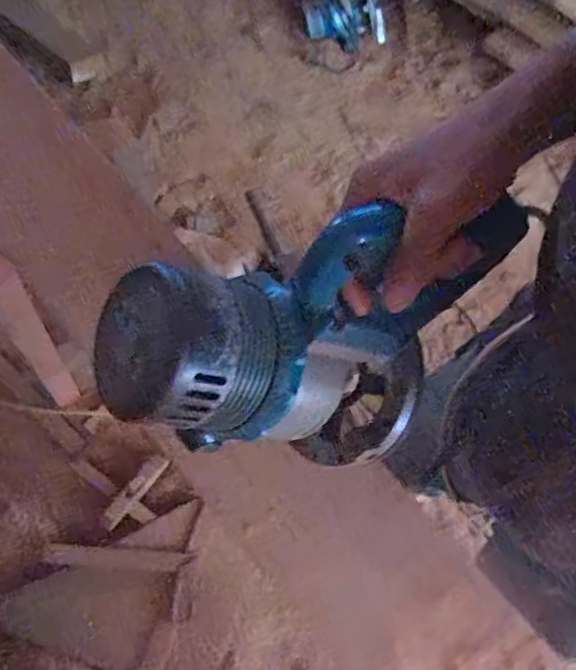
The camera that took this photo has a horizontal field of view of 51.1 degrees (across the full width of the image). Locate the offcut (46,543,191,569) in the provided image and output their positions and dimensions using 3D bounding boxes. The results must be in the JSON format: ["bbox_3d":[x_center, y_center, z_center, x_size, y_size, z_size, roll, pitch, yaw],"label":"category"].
[{"bbox_3d":[-0.336,0.440,1.195,0.272,0.015,0.040,4,53,-3],"label":"offcut"}]

